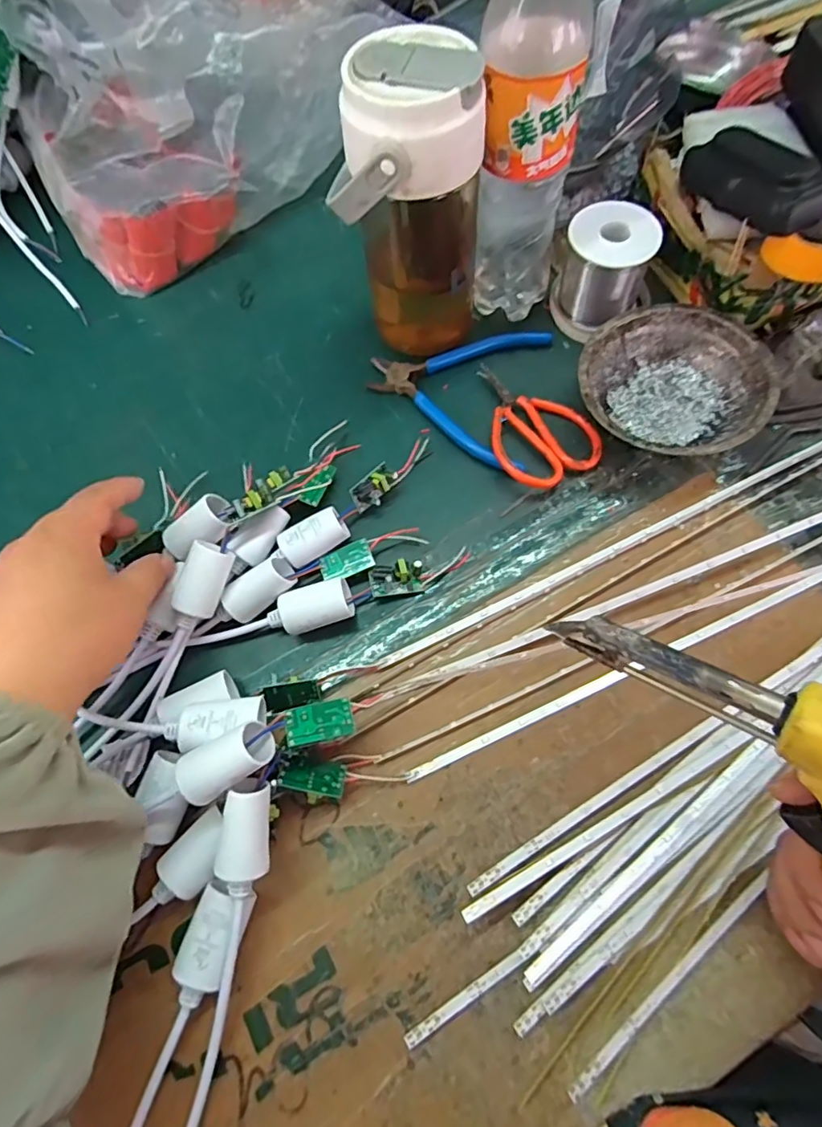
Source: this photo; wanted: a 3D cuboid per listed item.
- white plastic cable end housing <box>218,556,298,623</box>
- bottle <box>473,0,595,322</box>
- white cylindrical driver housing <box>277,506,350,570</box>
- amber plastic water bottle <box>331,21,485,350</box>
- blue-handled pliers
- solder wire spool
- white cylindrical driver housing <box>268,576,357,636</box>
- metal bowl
[{"bbox_3d":[-0.102,0.020,0.361,0.055,0.029,0.025,-37,71,9],"label":"white plastic cable end housing"},{"bbox_3d":[0.075,-0.272,0.366,0.065,0.231,0.064,14,68,9],"label":"bottle"},{"bbox_3d":[-0.065,-0.017,0.372,0.044,0.020,0.023,-26,68,-8],"label":"white cylindrical driver housing"},{"bbox_3d":[0.003,-0.226,0.377,0.083,0.185,0.072,9,67,8],"label":"amber plastic water bottle"},{"bbox_3d":[0.057,-0.150,0.443,0.147,0.013,0.125,38,74,17],"label":"blue-handled pliers"},{"bbox_3d":[0.149,-0.227,0.429,0.065,0.066,0.057,-32,68,-10],"label":"solder wire spool"},{"bbox_3d":[-0.063,0.030,0.358,0.053,0.025,0.027,-18,68,-5],"label":"white cylindrical driver housing"},{"bbox_3d":[0.184,-0.125,0.399,0.121,0.044,0.124,-1,67,2],"label":"metal bowl"}]

